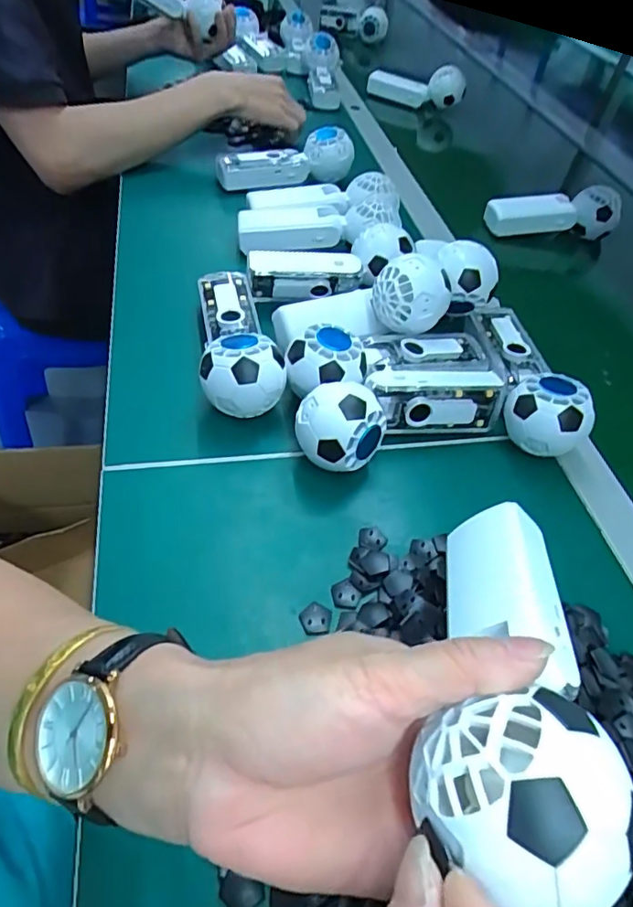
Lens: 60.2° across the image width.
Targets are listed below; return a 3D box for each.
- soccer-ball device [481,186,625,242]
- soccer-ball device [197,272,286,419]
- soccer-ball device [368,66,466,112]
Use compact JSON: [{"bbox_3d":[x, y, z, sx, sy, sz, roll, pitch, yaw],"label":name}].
[{"bbox_3d":[0.297,-0.309,0.694,0.165,0.053,0.046,0,50,-9],"label":"soccer-ball device"},{"bbox_3d":[-0.064,-0.099,0.448,0.060,0.062,0.166,-4,50,-9],"label":"soccer-ball device"},{"bbox_3d":[0.181,-0.653,0.974,0.170,0.063,0.073,28,52,35],"label":"soccer-ball device"}]

